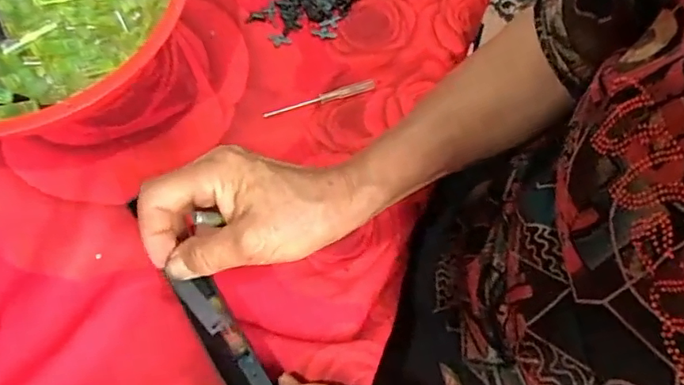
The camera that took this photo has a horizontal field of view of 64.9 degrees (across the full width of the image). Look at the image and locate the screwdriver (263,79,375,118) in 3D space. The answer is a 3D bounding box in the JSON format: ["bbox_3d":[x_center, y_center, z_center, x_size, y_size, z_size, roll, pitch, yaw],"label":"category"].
[{"bbox_3d":[-0.017,-0.074,0.418,0.091,0.004,0.008,-18,68,-9],"label":"screwdriver"}]

